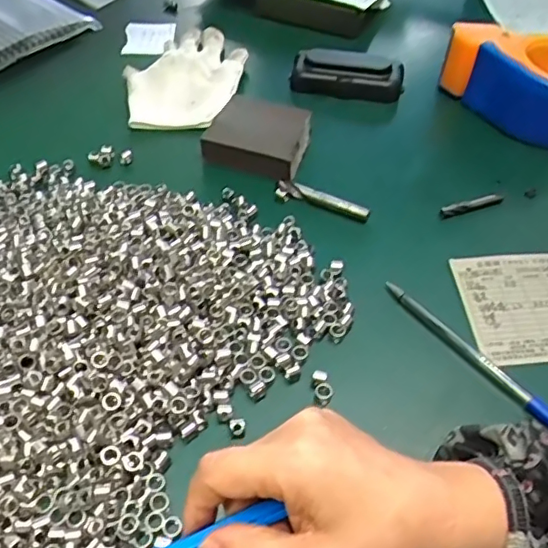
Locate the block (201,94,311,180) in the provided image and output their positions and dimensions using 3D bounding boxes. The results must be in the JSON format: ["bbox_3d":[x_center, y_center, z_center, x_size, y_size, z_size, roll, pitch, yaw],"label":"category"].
[{"bbox_3d":[-0.012,-0.117,0.496,0.079,0.022,0.070,19,53,15],"label":"block"}]

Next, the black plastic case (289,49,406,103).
[{"bbox_3d":[0.070,-0.190,0.561,0.106,0.028,0.038,7,50,5],"label":"black plastic case"}]

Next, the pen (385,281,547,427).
[{"bbox_3d":[0.125,0.049,0.378,0.011,0.011,0.137,-32,57,-24],"label":"pen"}]

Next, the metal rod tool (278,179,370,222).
[{"bbox_3d":[0.039,-0.059,0.462,0.076,0.012,0.008,23,54,18],"label":"metal rod tool"}]

